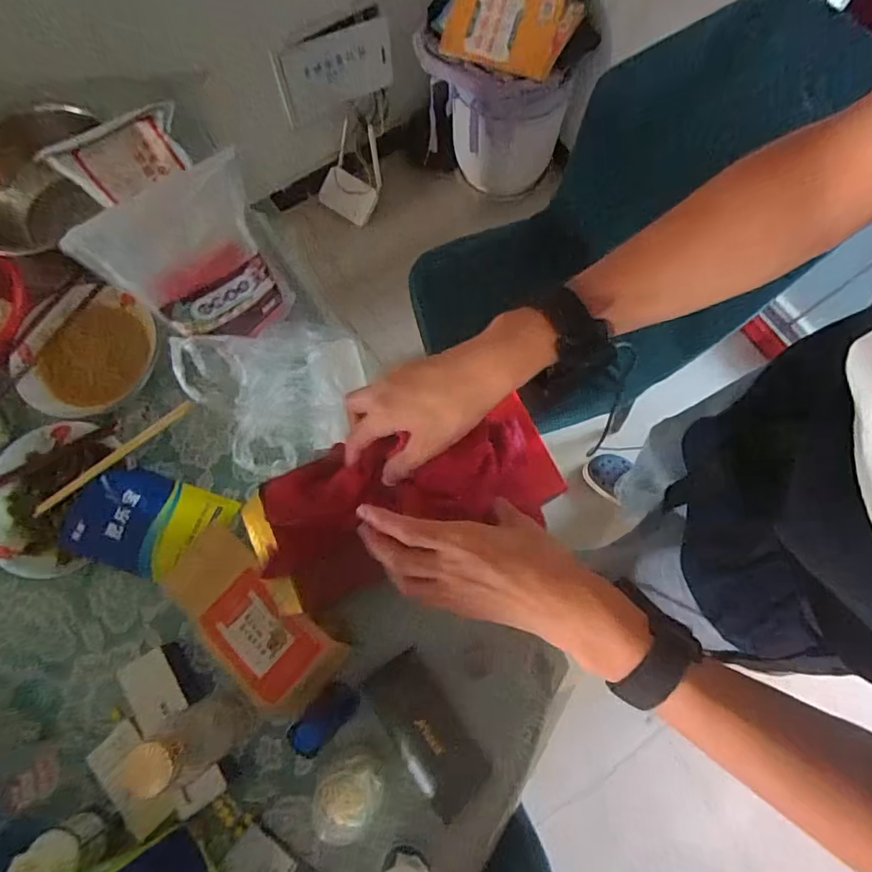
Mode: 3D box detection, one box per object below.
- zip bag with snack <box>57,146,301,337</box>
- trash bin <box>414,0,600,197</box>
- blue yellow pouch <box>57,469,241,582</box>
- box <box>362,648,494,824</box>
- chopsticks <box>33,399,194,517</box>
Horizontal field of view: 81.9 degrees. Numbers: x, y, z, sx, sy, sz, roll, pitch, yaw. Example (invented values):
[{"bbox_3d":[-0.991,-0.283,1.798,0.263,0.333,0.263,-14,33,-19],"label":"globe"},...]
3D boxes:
[{"bbox_3d":[-0.256,-0.177,0.545,0.166,0.193,0.043,-39,58,-17],"label":"zip bag with snack"},{"bbox_3d":[0.177,-0.938,1.377,0.354,0.454,0.312,-31,77,-7],"label":"trash bin"},{"bbox_3d":[-0.331,0.099,0.571,0.168,0.041,0.108,14,76,5],"label":"blue yellow pouch"},{"bbox_3d":[-0.009,0.304,0.521,0.064,0.037,0.146,-36,77,-8],"label":"box"},{"bbox_3d":[-0.380,0.025,0.595,0.211,0.013,0.012,-38,78,-9],"label":"chopsticks"}]

